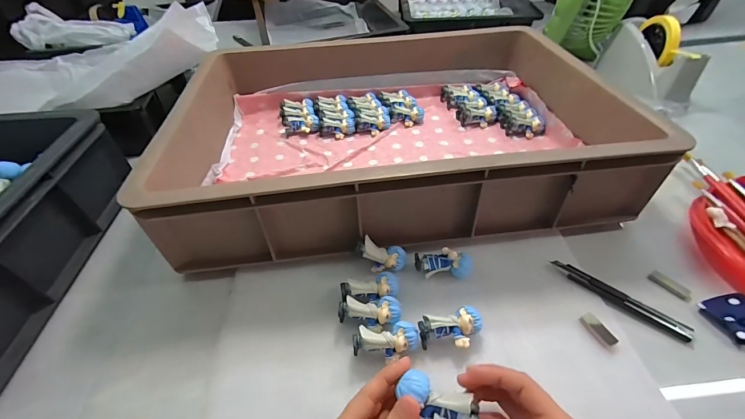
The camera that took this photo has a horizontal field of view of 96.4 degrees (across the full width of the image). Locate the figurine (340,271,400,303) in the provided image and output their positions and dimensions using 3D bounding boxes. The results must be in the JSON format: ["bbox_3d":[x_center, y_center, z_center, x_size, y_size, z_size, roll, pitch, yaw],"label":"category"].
[{"bbox_3d":[-0.002,0.087,0.356,0.060,0.025,0.024,-12,47,-8],"label":"figurine"}]

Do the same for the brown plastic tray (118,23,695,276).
[{"bbox_3d":[0.024,-0.136,0.503,0.573,0.114,0.407,-7,46,-4],"label":"brown plastic tray"}]

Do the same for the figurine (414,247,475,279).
[{"bbox_3d":[0.080,0.061,0.375,0.063,0.028,0.023,5,47,8],"label":"figurine"}]

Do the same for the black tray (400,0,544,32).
[{"bbox_3d":[0.254,-0.595,0.949,0.280,0.066,0.540,-1,46,2],"label":"black tray"}]

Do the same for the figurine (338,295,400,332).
[{"bbox_3d":[-0.002,0.108,0.339,0.062,0.030,0.029,-4,46,-1],"label":"figurine"}]

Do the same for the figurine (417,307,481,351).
[{"bbox_3d":[0.077,0.120,0.327,0.060,0.029,0.033,-12,47,-8],"label":"figurine"}]

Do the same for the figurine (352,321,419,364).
[{"bbox_3d":[0.013,0.128,0.319,0.061,0.032,0.028,-11,47,-7],"label":"figurine"}]

